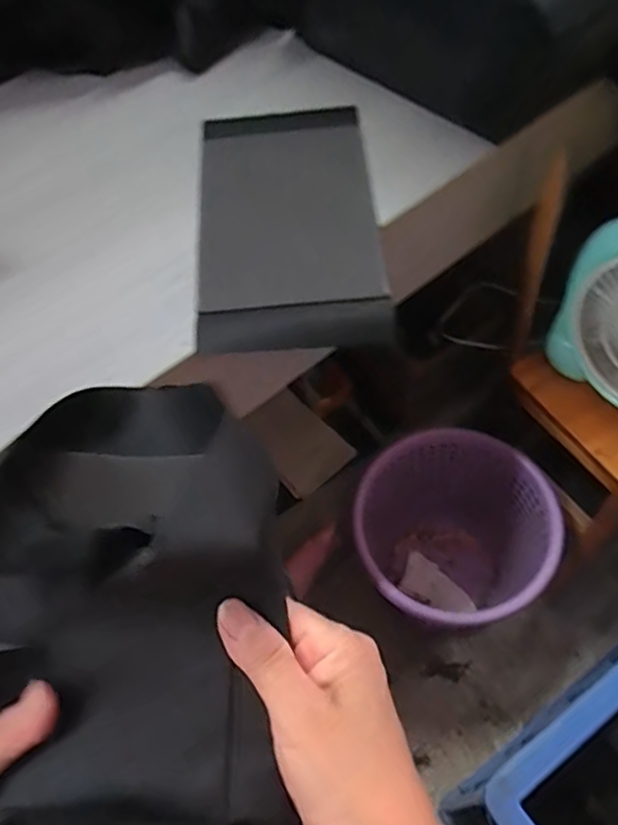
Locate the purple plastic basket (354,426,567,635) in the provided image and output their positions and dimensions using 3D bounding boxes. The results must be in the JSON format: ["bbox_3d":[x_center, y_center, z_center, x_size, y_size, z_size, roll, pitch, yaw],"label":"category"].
[{"bbox_3d":[0.204,0.201,1.002,0.285,0.297,0.275,-2,58,3],"label":"purple plastic basket"}]

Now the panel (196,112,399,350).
[{"bbox_3d":[-0.017,-0.173,0.567,0.154,0.028,0.269,-3,62,-5],"label":"panel"}]

